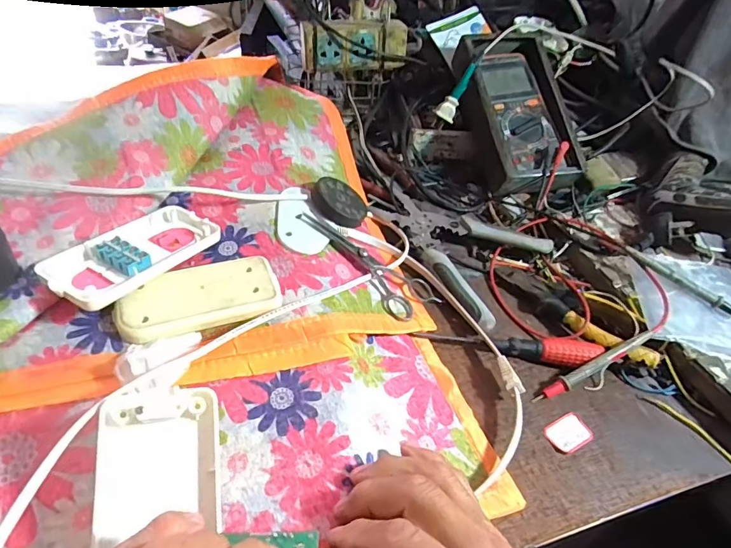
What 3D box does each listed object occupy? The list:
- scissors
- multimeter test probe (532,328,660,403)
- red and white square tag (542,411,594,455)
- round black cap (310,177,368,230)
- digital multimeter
[{"bbox_3d":[0.000,-0.009,0.414,0.149,0.015,0.061,40,48,0],"label":"scissors"},{"bbox_3d":[0.198,0.075,0.380,0.134,0.013,0.011,-26,51,-10],"label":"multimeter test probe"},{"bbox_3d":[0.158,0.123,0.350,0.037,0.004,0.024,-17,48,-24],"label":"red and white square tag"},{"bbox_3d":[-0.023,-0.071,0.447,0.055,0.013,0.058,22,45,-24],"label":"round black cap"},{"bbox_3d":[0.188,-0.210,0.562,0.123,0.045,0.221,-10,71,-10],"label":"digital multimeter"}]

